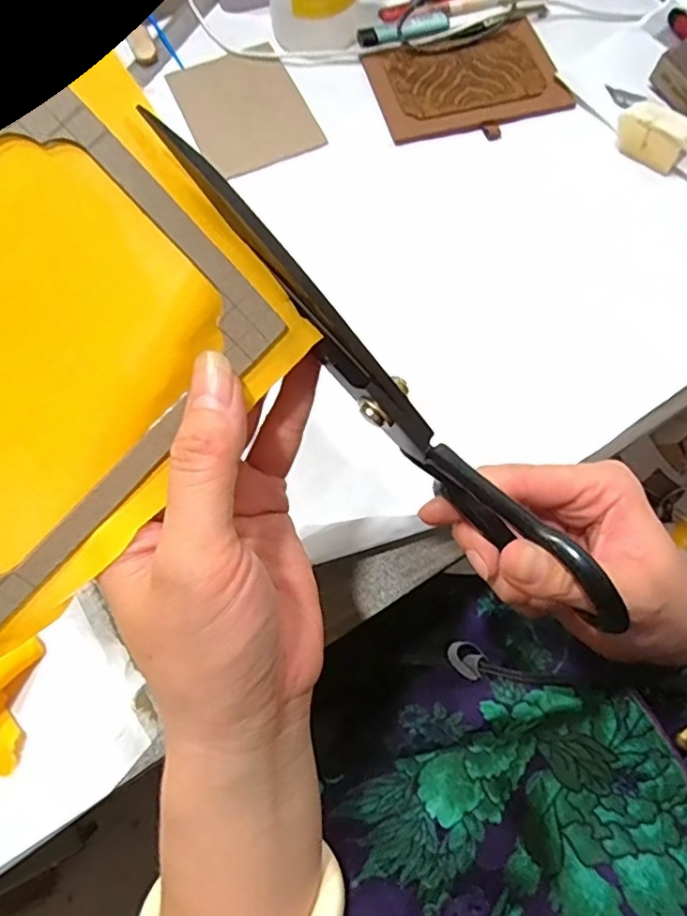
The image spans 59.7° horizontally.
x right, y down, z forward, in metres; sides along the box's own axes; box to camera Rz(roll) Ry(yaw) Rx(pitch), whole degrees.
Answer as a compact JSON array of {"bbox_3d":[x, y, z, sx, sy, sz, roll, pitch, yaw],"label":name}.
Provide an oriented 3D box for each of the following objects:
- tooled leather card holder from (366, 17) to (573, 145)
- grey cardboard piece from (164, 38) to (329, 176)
[{"bbox_3d":[0.106,-0.318,0.507,0.154,0.009,0.115,-15,68,-5],"label":"tooled leather card holder"},{"bbox_3d":[-0.085,-0.297,0.504,0.095,0.006,0.138,-22,68,-8],"label":"grey cardboard piece"}]

